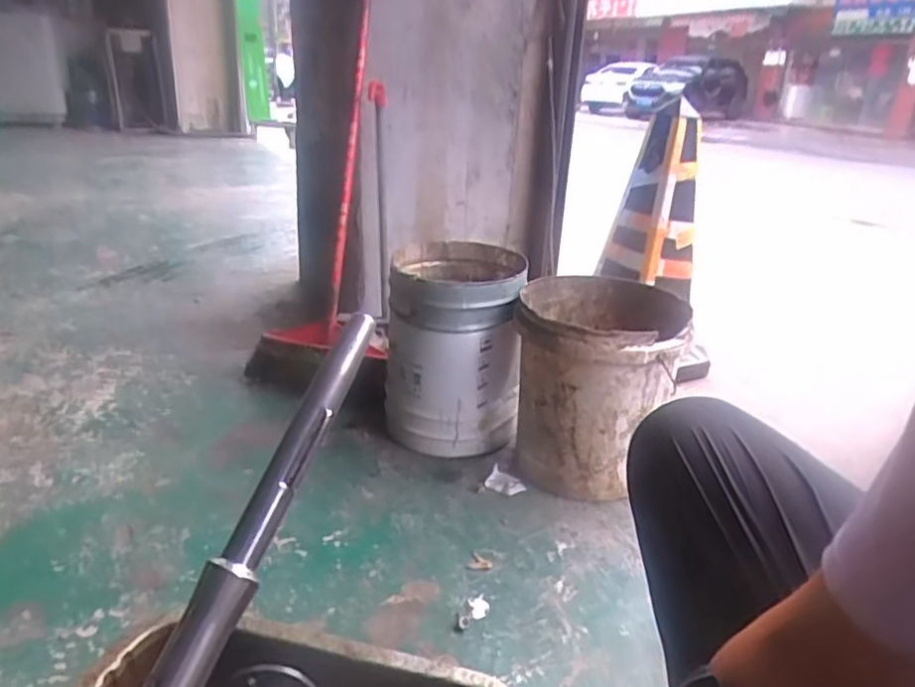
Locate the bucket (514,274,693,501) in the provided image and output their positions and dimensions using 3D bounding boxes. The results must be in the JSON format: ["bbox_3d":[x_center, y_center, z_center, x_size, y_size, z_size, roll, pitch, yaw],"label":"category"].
[{"bbox_3d":[0.239,0.084,1.201,0.280,0.327,0.296,8,23,6],"label":"bucket"}]

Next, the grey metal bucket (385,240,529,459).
[{"bbox_3d":[-0.006,0.010,1.320,0.257,0.351,0.282,3,23,-6],"label":"grey metal bucket"}]

